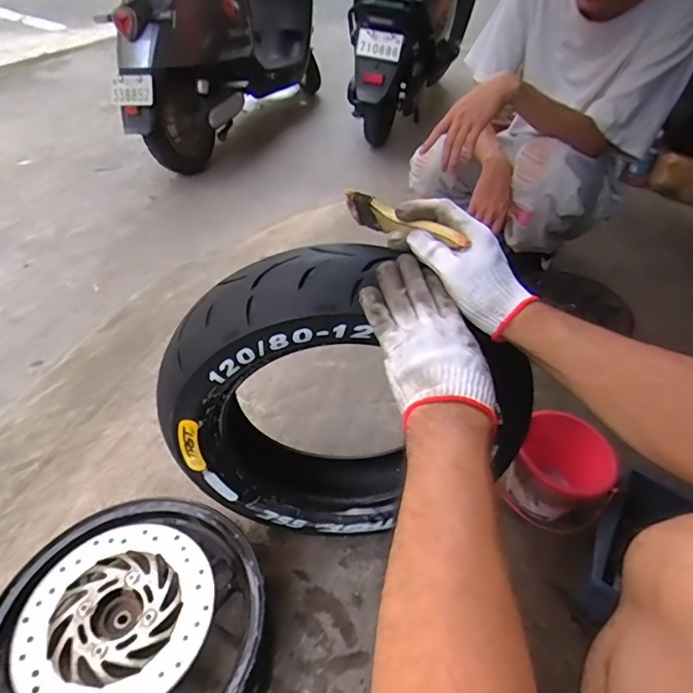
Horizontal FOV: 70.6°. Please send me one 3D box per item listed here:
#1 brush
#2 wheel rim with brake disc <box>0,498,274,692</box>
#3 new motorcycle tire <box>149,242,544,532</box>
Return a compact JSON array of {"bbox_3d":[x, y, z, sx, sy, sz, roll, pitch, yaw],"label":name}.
[{"bbox_3d":[0.056,-0.130,0.510,0.018,0.044,0.158,-26,41,-30],"label":"brush"},{"bbox_3d":[-0.261,0.355,0.598,0.307,0.140,0.309,5,44,-4],"label":"wheel rim with brake disc"},{"bbox_3d":[0.010,0.079,0.626,0.448,0.427,0.105,3,41,-2],"label":"new motorcycle tire"}]

